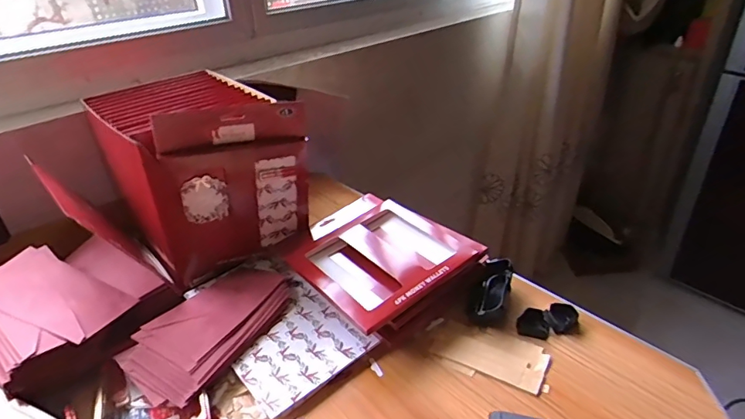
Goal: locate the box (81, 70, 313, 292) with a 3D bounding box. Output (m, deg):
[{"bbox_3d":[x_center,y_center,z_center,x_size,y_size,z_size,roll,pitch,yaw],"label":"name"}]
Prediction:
[{"bbox_3d":[-0.260,-0.061,0.728,0.226,0.220,0.256,-24,38,-30],"label":"box"}]

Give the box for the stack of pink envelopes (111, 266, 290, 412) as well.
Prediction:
[{"bbox_3d":[-0.204,0.140,0.599,0.112,0.034,0.220,14,36,25],"label":"stack of pink envelopes"}]

